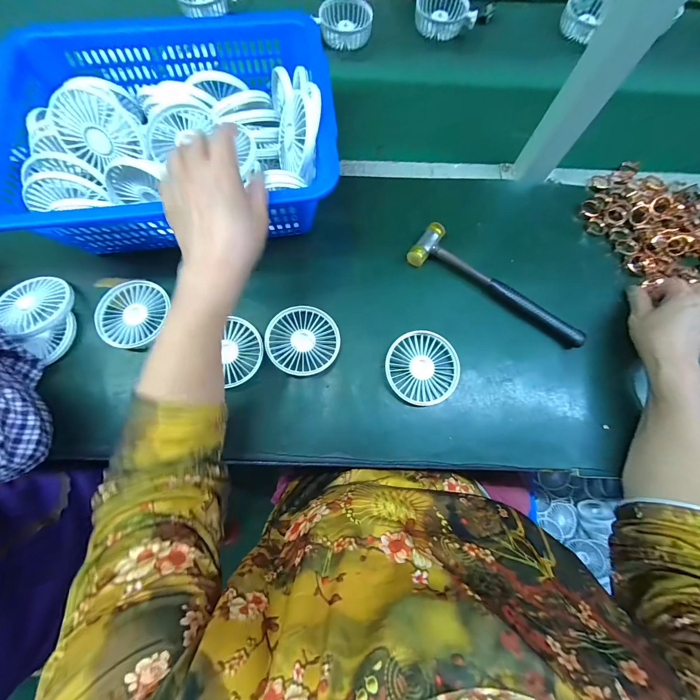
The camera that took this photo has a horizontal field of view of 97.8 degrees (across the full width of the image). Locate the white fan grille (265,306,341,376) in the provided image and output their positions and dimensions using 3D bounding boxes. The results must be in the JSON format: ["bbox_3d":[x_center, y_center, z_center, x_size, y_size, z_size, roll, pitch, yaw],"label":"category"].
[{"bbox_3d":[-0.058,-0.013,0.380,0.086,0.021,0.087,0,76,0],"label":"white fan grille"}]

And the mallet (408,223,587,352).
[{"bbox_3d":[0.193,-0.085,0.401,0.239,0.027,0.056,31,78,7],"label":"mallet"}]

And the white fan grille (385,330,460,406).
[{"bbox_3d":[0.089,0.022,0.374,0.087,0.017,0.087,0,76,0],"label":"white fan grille"}]

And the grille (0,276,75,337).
[{"bbox_3d":[-0.391,-0.058,0.379,0.085,0.012,0.077,29,68,11],"label":"grille"}]

